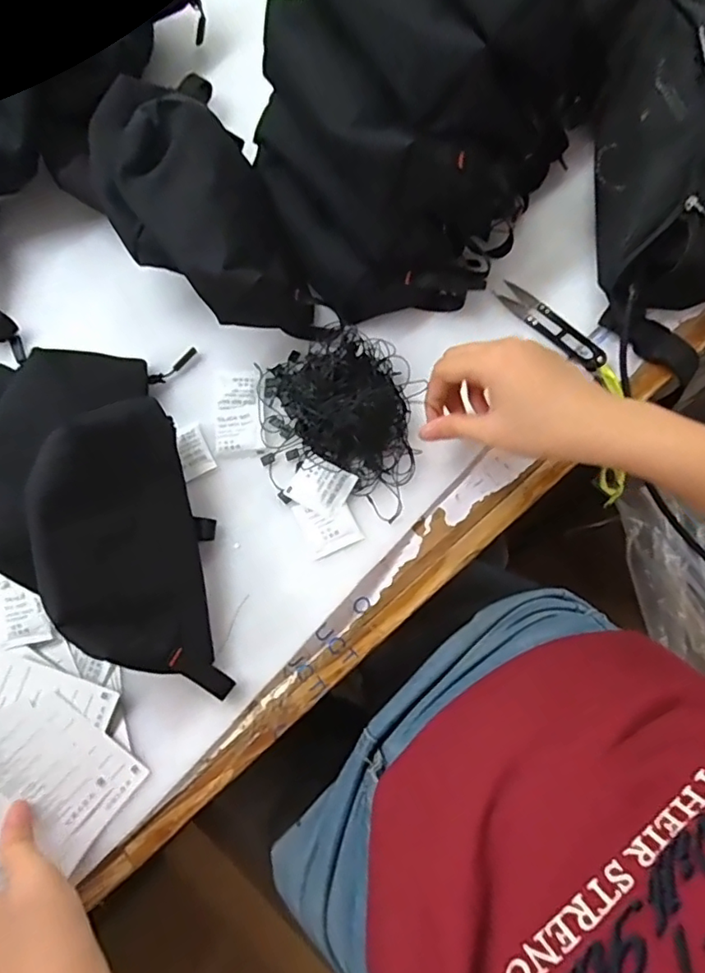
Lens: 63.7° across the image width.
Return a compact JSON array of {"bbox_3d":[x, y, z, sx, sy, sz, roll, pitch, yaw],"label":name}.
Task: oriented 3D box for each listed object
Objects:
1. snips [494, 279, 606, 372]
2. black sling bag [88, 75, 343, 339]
[{"bbox_3d":[0.157,-0.129,0.449,0.024,0.007,0.100,-43,80,-7],"label":"snips"},{"bbox_3d":[-0.109,-0.192,0.426,0.113,0.096,0.194,-31,79,-5],"label":"black sling bag"}]

